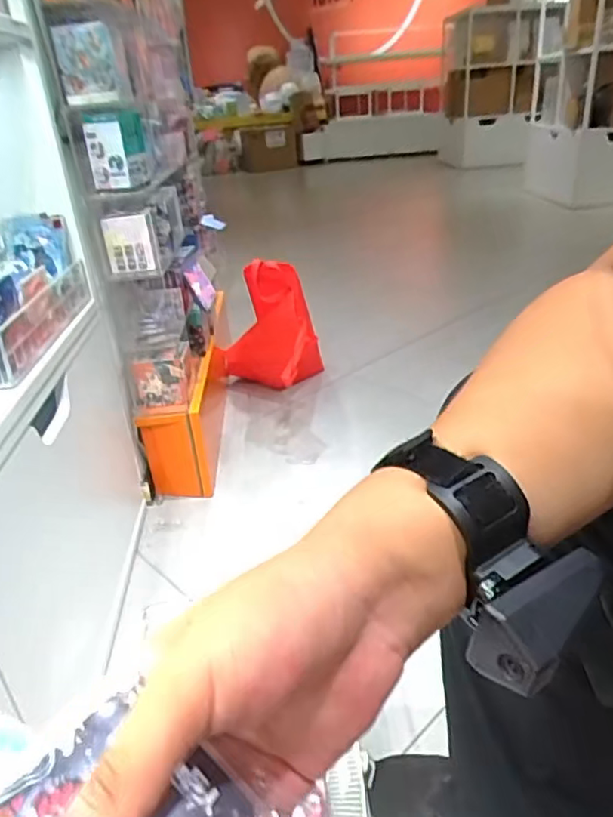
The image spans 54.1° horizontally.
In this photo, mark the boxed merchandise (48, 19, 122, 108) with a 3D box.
[{"bbox_3d":[-0.357,-0.563,0.982,0.020,0.113,0.104,23,44,34],"label":"boxed merchandise"}]

